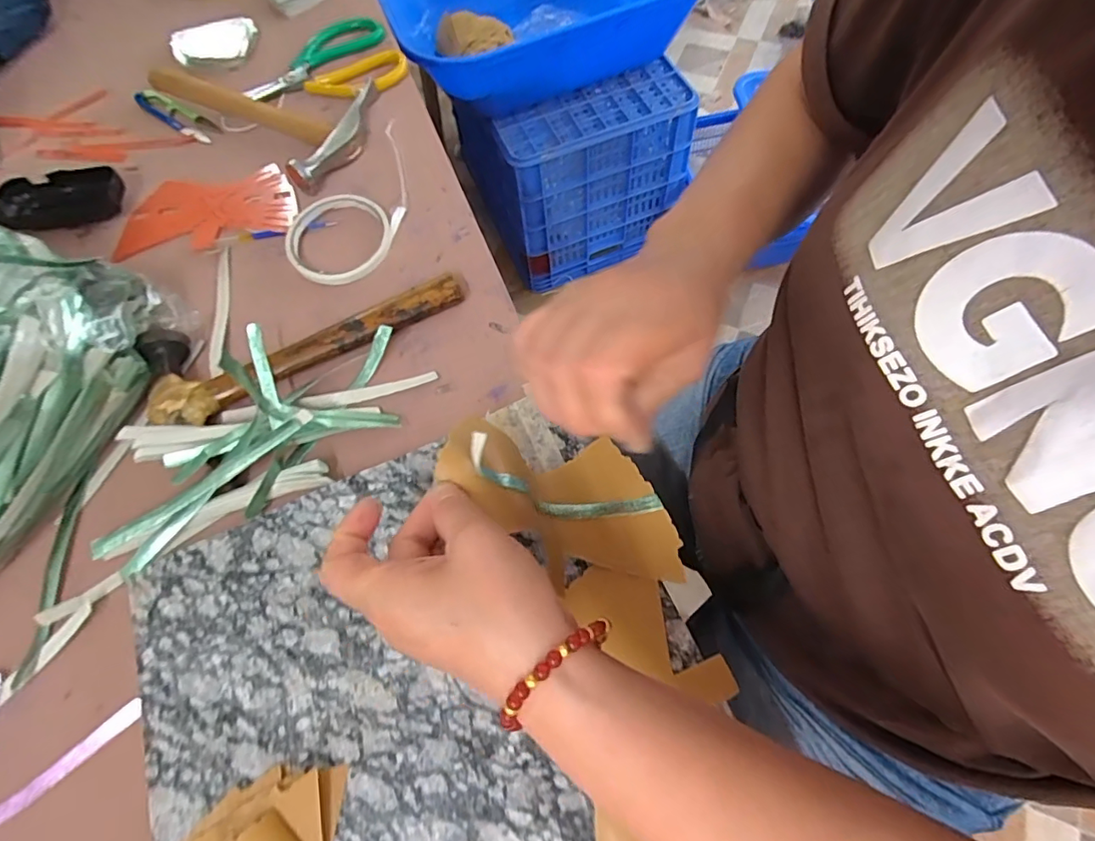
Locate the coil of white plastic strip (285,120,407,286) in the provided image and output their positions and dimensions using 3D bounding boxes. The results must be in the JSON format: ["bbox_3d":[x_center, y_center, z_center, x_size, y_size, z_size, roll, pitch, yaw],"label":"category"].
[{"bbox_3d":[-0.167,-0.202,0.464,0.094,0.011,0.193,15,66,10],"label":"coil of white plastic strip"}]

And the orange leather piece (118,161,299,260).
[{"bbox_3d":[-0.307,-0.193,0.473,0.150,0.009,0.092,-10,65,-2],"label":"orange leather piece"}]

